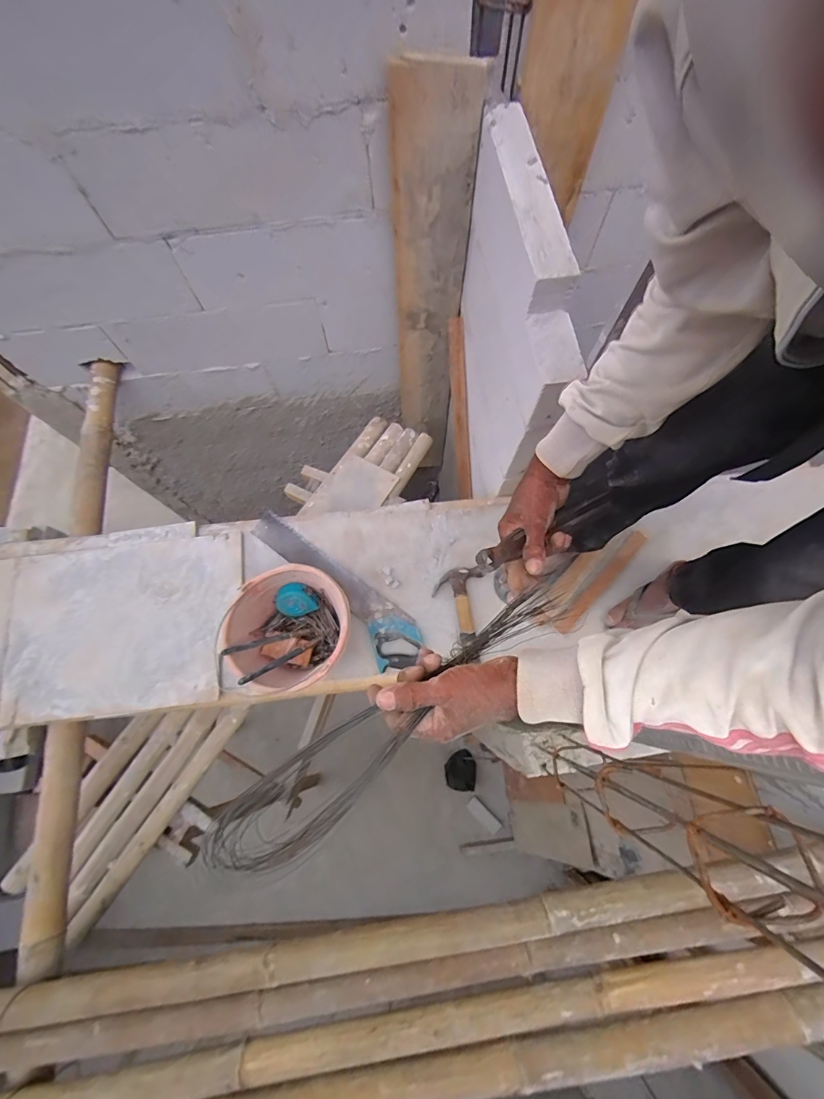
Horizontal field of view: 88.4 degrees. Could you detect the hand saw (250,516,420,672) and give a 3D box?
[{"bbox_3d":[-0.183,0.083,0.992,0.485,0.035,0.115,39,76,12],"label":"hand saw"}]

